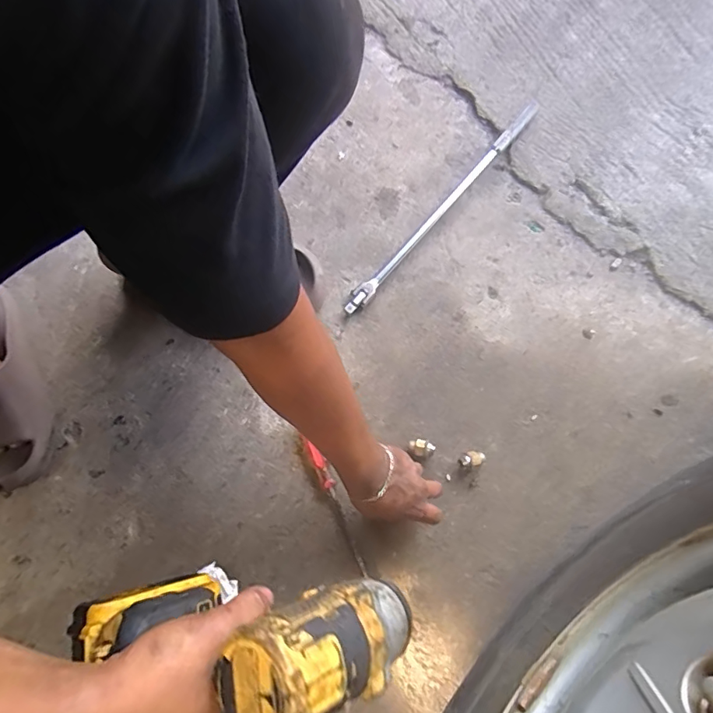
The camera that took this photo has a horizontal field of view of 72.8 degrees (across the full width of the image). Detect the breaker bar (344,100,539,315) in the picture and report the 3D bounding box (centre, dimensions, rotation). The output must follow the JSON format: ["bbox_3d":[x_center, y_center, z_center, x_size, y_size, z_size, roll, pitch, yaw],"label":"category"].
[{"bbox_3d":[0.135,-0.231,0.716,0.022,0.021,0.442,40,79,9],"label":"breaker bar"}]

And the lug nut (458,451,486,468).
[{"bbox_3d":[0.153,0.136,0.640,0.033,0.023,0.019,-7,76,0],"label":"lug nut"}]

